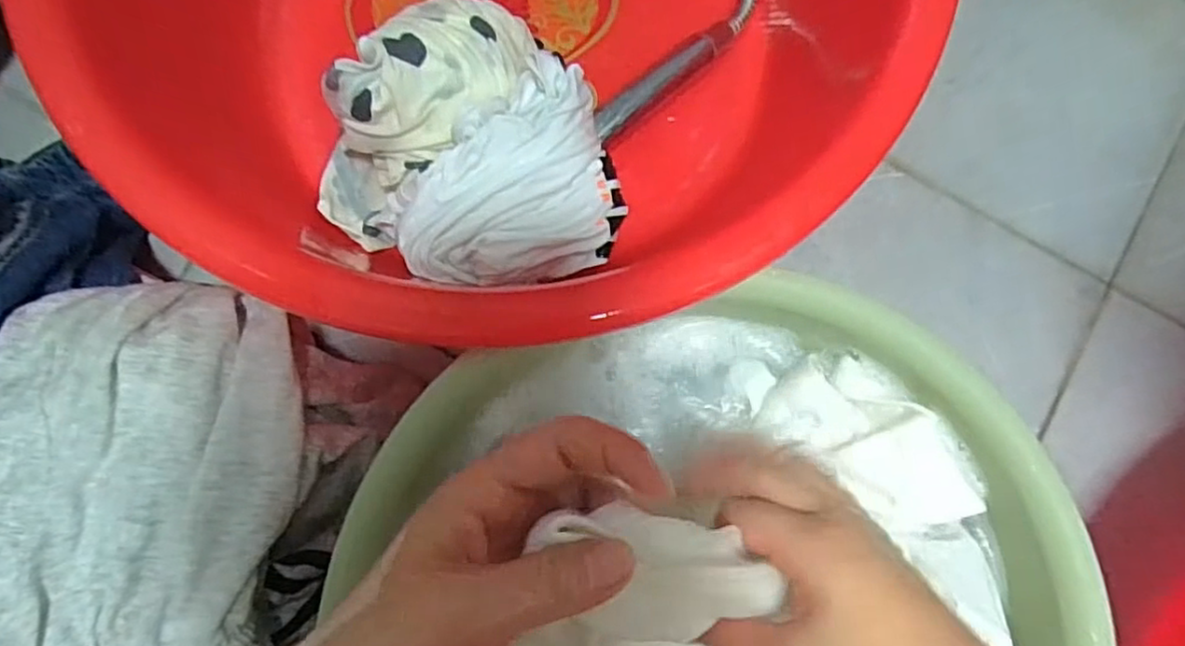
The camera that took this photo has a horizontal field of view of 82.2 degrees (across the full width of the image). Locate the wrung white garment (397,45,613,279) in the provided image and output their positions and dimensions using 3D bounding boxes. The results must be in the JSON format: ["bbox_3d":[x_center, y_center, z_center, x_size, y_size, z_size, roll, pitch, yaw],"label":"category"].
[{"bbox_3d":[-0.056,-0.088,0.415,0.135,0.044,0.126,-7,82,-4],"label":"wrung white garment"}]

